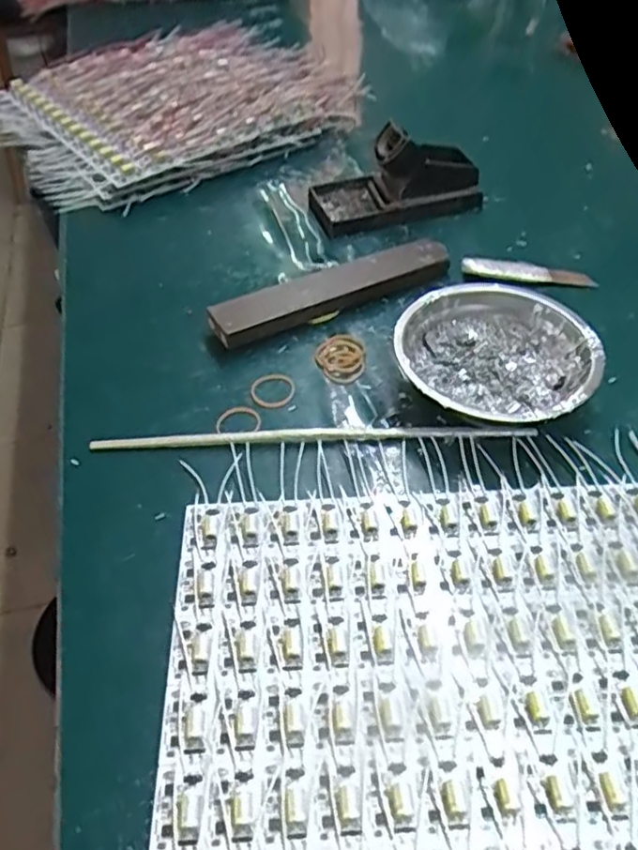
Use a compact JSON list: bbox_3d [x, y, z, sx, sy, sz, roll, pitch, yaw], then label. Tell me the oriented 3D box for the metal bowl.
[{"bbox_3d":[0.117,-0.040,0.426,0.123,0.040,0.124,-1,49,1],"label":"metal bowl"}]

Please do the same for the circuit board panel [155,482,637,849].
[{"bbox_3d":[0.073,0.131,0.294,0.281,0.007,0.237,-3,49,-1],"label":"circuit board panel"}]

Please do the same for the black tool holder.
[{"bbox_3d":[0.068,-0.227,0.582,0.145,0.065,0.084,-20,51,-15],"label":"black tool holder"}]

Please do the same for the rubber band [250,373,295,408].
[{"bbox_3d":[-0.031,-0.024,0.440,0.030,0.004,0.029,-17,50,-13],"label":"rubber band"}]

